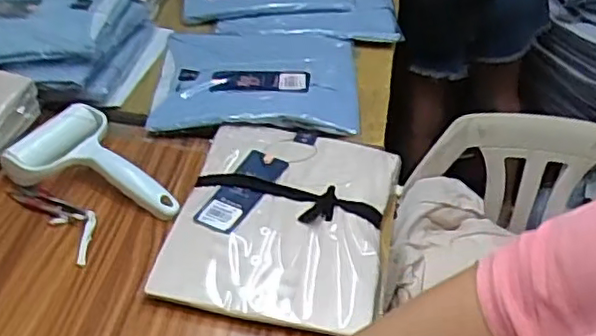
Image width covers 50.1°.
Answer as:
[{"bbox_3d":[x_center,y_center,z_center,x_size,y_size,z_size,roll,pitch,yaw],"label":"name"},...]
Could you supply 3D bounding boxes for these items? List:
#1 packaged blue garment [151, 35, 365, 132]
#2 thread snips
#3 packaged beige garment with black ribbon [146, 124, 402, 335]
[{"bbox_3d":[-0.048,-0.123,0.801,0.241,0.022,0.209,1,41,-3],"label":"packaged blue garment"},{"bbox_3d":[-0.240,0.046,0.645,0.129,0.009,0.041,33,49,29],"label":"thread snips"},{"bbox_3d":[-0.014,0.043,0.656,0.213,0.041,0.251,10,42,6],"label":"packaged beige garment with black ribbon"}]

